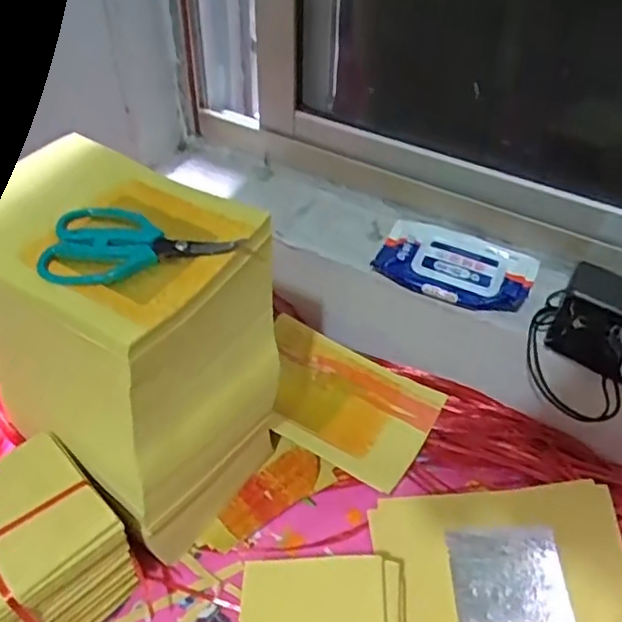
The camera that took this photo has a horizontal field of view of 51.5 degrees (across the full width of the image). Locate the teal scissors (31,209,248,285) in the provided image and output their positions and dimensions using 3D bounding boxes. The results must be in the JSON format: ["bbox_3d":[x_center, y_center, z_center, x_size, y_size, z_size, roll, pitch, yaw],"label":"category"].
[{"bbox_3d":[-0.131,-0.048,0.495,0.143,0.013,0.080,7,45,6],"label":"teal scissors"}]

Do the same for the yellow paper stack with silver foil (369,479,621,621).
[{"bbox_3d":[0.191,0.265,0.607,0.226,0.016,0.213,-9,52,0],"label":"yellow paper stack with silver foil"}]

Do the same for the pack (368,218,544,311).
[{"bbox_3d":[0.161,-0.050,0.733,0.171,0.029,0.097,23,48,20],"label":"pack"}]

